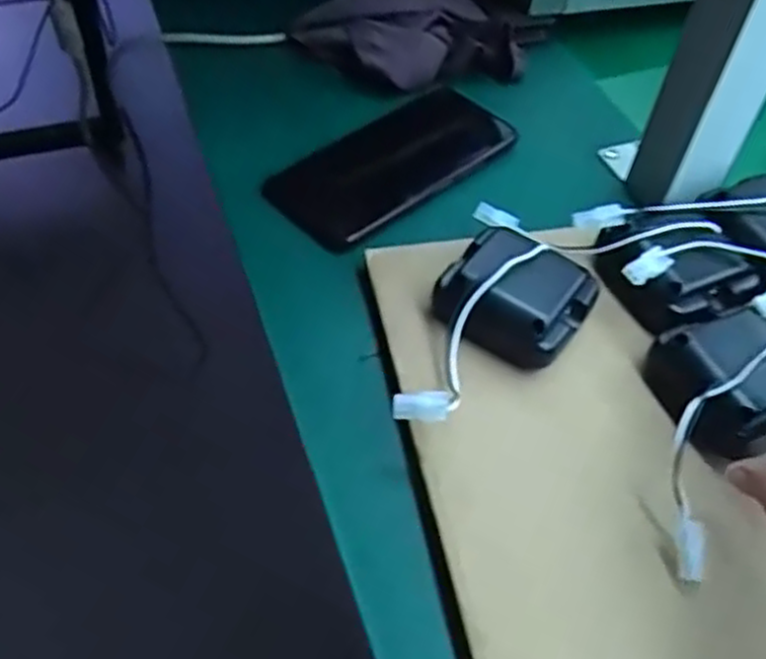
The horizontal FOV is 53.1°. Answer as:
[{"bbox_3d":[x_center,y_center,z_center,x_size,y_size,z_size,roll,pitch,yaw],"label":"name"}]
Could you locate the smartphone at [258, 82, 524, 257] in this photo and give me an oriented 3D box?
[{"bbox_3d":[0.009,-0.107,0.488,0.157,0.015,0.070,-34,60,-26],"label":"smartphone"}]

